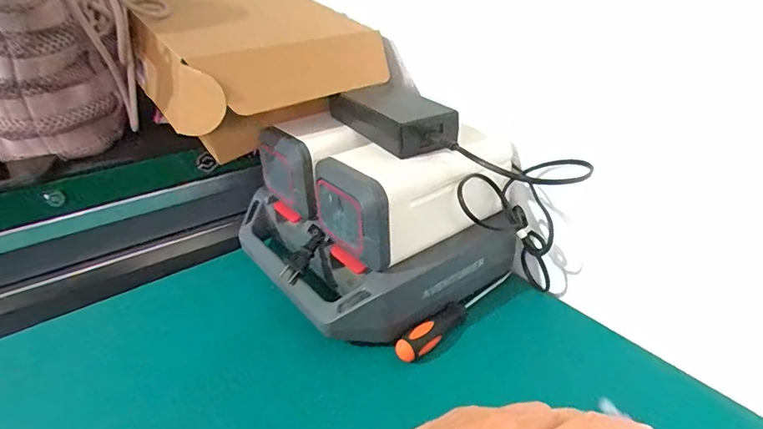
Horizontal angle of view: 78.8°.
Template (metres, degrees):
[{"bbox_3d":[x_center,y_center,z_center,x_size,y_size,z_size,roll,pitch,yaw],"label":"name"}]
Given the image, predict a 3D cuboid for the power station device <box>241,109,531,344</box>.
[{"bbox_3d":[-0.008,-0.009,0.543,0.243,0.162,0.256,-21,34,-30],"label":"power station device"}]

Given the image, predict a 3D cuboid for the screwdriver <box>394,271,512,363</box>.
[{"bbox_3d":[0.079,0.100,0.490,0.020,0.022,0.177,24,38,38],"label":"screwdriver"}]

